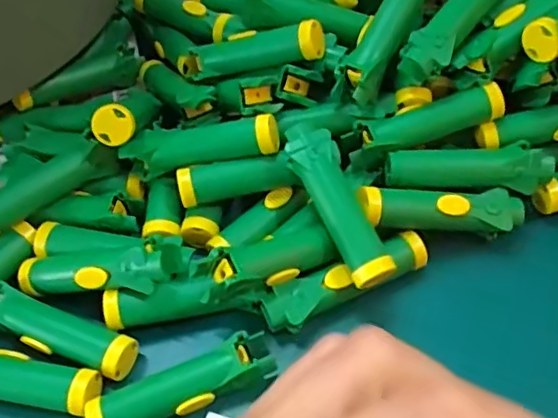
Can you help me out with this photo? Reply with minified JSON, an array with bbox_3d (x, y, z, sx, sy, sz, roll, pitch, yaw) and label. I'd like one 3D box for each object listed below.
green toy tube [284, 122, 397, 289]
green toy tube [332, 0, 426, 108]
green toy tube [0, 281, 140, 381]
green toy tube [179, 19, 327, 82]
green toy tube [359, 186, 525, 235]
[{"bbox_3d":[0.027,-0.003,0.273,0.023,0.015,0.081,-22,73,-12],"label":"green toy tube"},{"bbox_3d":[0.055,-0.090,0.303,0.019,0.014,0.081,26,82,20],"label":"green toy tube"},{"bbox_3d":[-0.105,0.054,0.274,0.079,0.017,0.021,16,56,15],"label":"green toy tube"},{"bbox_3d":[-0.020,-0.082,0.321,0.088,0.017,0.022,-4,51,28],"label":"green toy tube"},{"bbox_3d":[0.077,0.002,0.286,0.081,0.017,0.016,3,54,-11],"label":"green toy tube"}]

